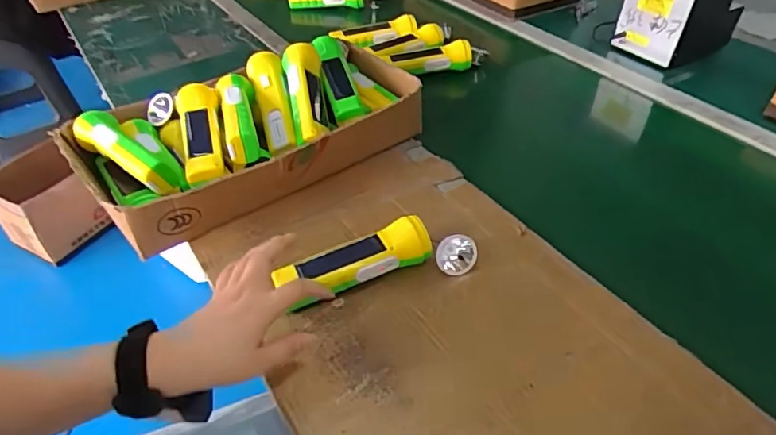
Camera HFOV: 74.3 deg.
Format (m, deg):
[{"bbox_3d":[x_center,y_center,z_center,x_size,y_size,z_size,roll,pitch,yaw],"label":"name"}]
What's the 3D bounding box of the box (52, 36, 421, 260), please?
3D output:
[{"bbox_3d":[-0.177,-0.124,0.678,0.424,0.102,0.223,-27,48,-27],"label":"box"}]

